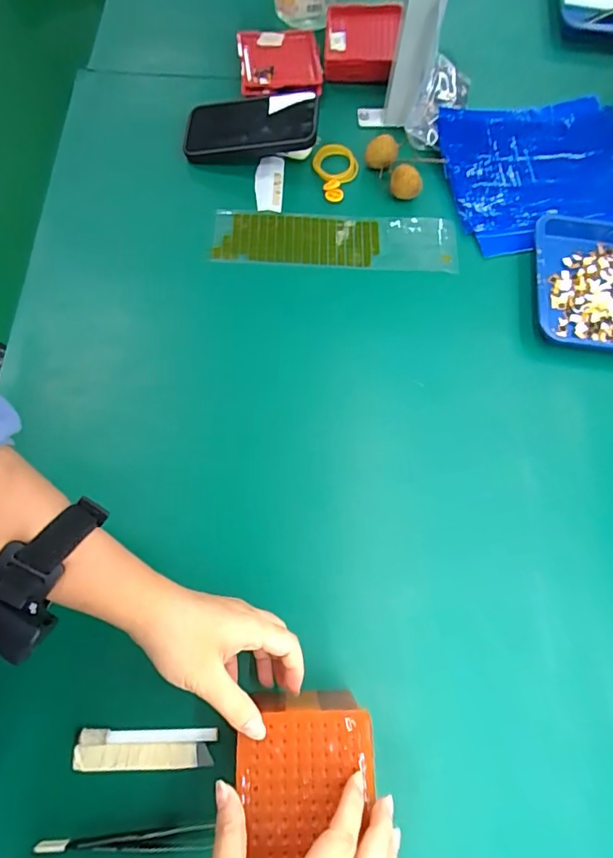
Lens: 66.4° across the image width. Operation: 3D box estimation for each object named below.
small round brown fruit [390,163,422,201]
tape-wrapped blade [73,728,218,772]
[{"bbox_3d":[0.117,-0.289,0.546,0.036,0.039,0.037,1,70,-2],"label":"small round brown fruit"},{"bbox_3d":[-0.123,0.245,0.357,0.104,0.005,0.028,1,70,-2],"label":"tape-wrapped blade"}]

